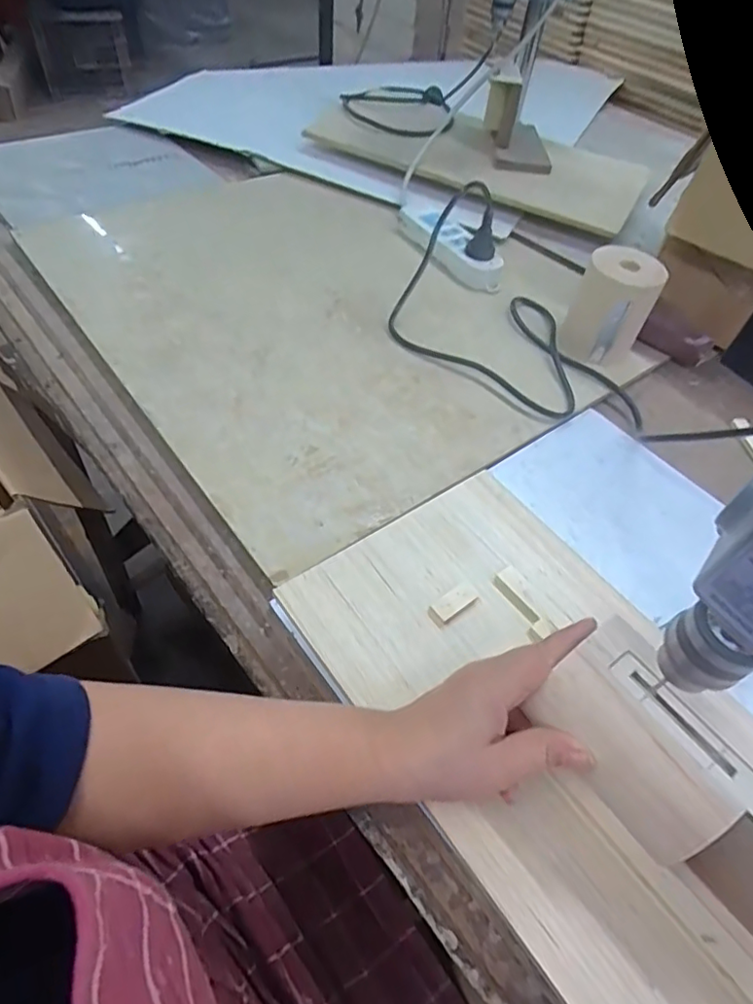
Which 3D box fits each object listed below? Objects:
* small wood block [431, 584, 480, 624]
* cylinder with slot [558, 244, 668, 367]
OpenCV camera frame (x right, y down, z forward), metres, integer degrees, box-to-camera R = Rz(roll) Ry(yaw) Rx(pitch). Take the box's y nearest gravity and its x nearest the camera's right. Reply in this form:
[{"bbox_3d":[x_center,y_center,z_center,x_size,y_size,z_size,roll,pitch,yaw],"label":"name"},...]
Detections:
[{"bbox_3d":[0.056,0.072,0.406,0.035,0.008,0.015,-27,60,-23],"label":"small wood block"},{"bbox_3d":[0.254,-0.212,0.620,0.079,0.099,0.068,25,55,13],"label":"cylinder with slot"}]

